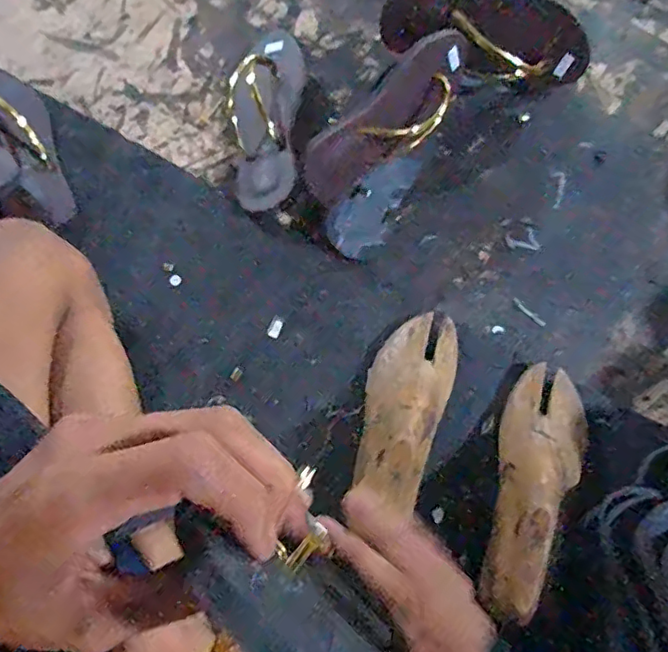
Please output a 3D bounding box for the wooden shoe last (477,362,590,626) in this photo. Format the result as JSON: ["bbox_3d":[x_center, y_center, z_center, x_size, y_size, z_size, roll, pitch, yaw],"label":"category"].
[{"bbox_3d":[0.179,0.135,0.494,0.069,0.043,0.227,22,59,6],"label":"wooden shoe last"}]

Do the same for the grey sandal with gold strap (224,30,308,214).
[{"bbox_3d":[-0.079,-0.251,0.648,0.086,0.060,0.247,3,71,-1],"label":"grey sandal with gold strap"}]

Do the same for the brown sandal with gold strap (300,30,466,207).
[{"bbox_3d":[0.059,-0.216,0.599,0.215,0.035,0.083,-43,77,6],"label":"brown sandal with gold strap"}]

